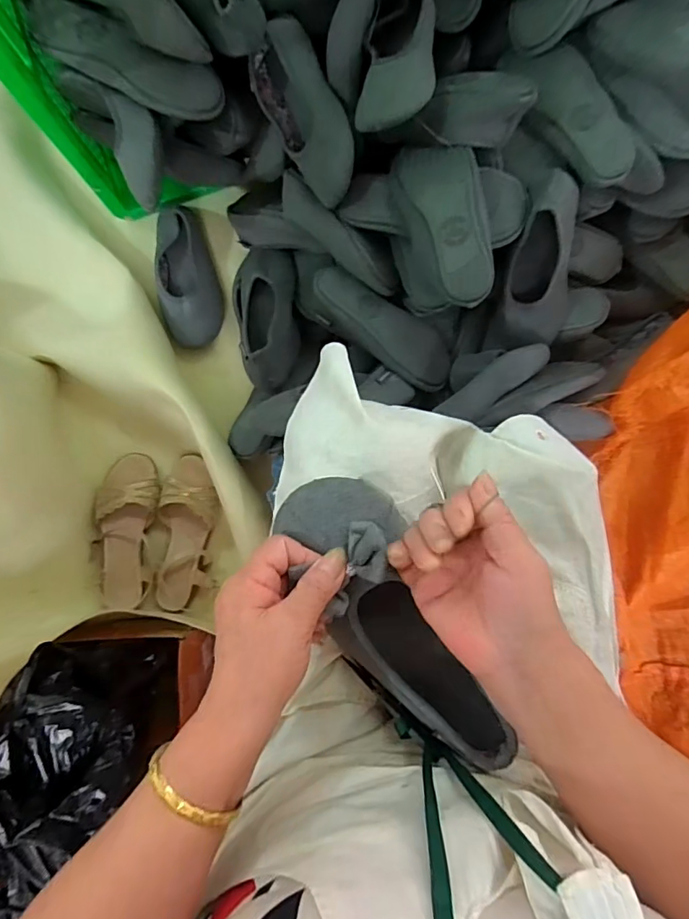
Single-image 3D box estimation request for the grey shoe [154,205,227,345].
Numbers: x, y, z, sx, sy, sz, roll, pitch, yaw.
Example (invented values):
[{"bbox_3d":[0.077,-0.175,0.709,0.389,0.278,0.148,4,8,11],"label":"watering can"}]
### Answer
[{"bbox_3d":[-0.256,-0.296,0.823,0.091,0.060,0.230,-16,88,-1],"label":"grey shoe"}]

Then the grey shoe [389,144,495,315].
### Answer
[{"bbox_3d":[0.122,-0.291,0.658,0.103,0.097,0.199,-8,88,-1],"label":"grey shoe"}]

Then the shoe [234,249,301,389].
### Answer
[{"bbox_3d":[-0.123,-0.218,0.778,0.105,0.071,0.223,-5,72,-1],"label":"shoe"}]

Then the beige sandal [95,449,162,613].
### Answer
[{"bbox_3d":[-0.342,0.110,0.794,0.091,0.060,0.236,0,88,-1],"label":"beige sandal"}]

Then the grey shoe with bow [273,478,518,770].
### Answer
[{"bbox_3d":[0.031,0.113,0.347,0.080,0.079,0.218,-30,88,-2],"label":"grey shoe with bow"}]

